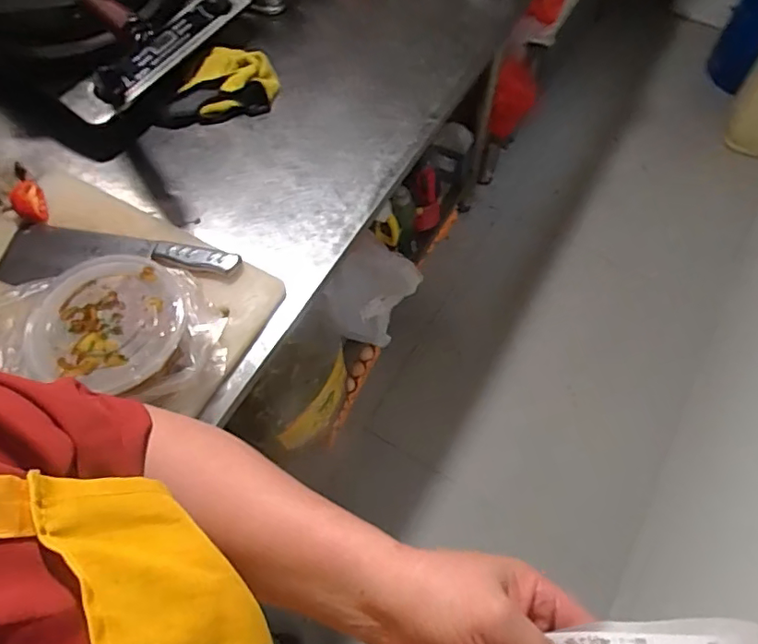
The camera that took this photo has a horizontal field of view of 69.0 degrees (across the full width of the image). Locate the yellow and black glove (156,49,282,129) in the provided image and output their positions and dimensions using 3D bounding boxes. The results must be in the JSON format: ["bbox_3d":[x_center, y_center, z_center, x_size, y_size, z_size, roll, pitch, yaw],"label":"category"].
[{"bbox_3d":[-0.243,-0.346,0.817,0.182,0.032,0.106,-16,65,-8],"label":"yellow and black glove"}]

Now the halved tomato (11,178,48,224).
[{"bbox_3d":[-0.444,-0.152,0.704,0.035,0.038,0.040,42,71,18],"label":"halved tomato"}]

